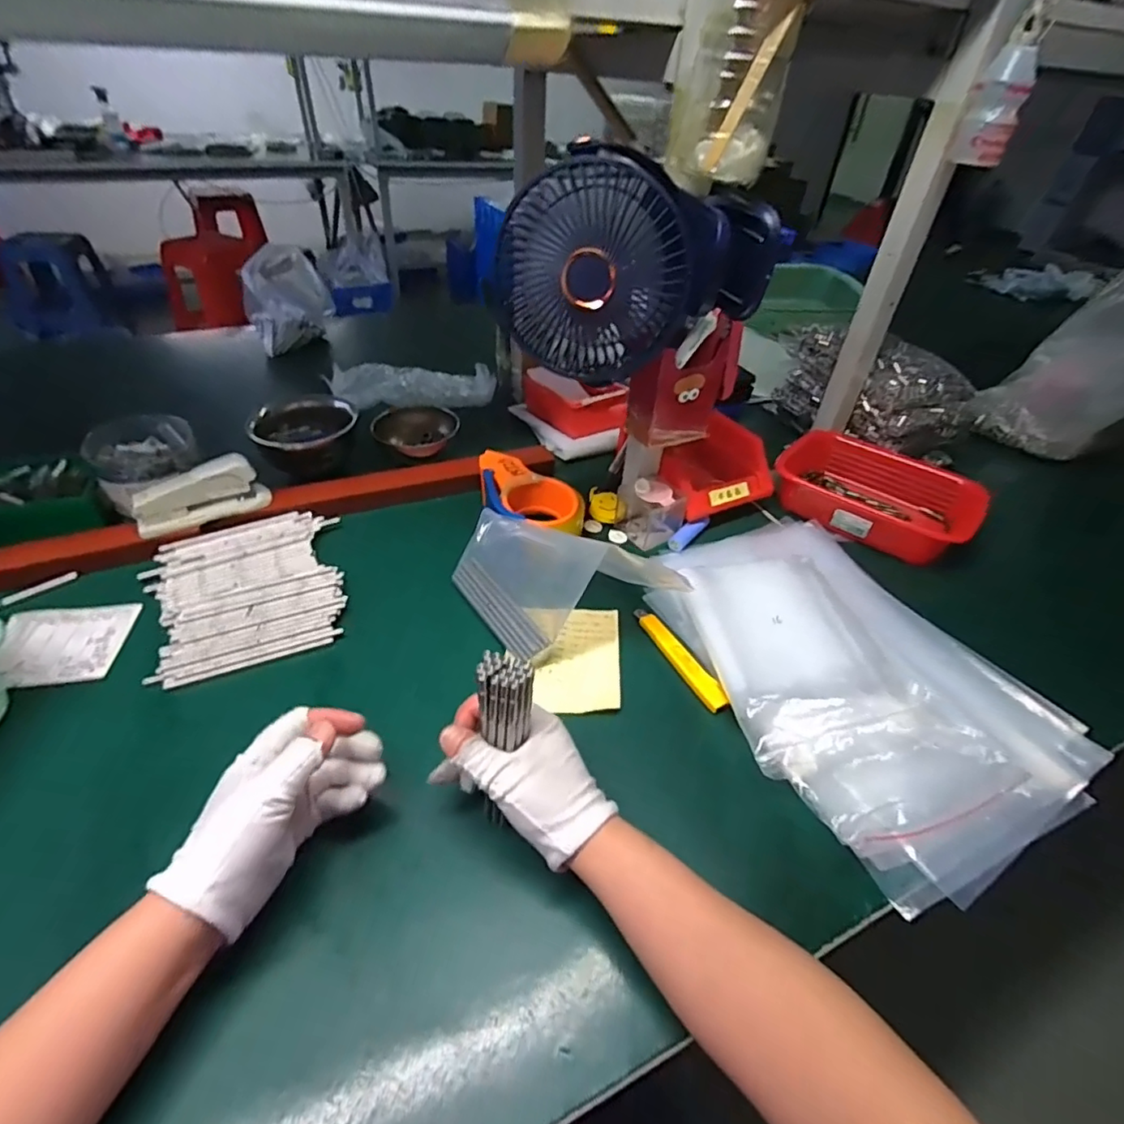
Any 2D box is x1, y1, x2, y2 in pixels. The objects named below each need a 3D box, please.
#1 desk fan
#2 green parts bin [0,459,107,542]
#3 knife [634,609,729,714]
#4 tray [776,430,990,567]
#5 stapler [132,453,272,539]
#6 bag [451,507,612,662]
[{"bbox_3d":[0.059,-0.227,0.454,0.211,0.146,0.090,-11,44,-17],"label":"desk fan"},{"bbox_3d":[-0.579,-0.069,0.607,0.150,0.050,0.083,-12,44,-19],"label":"green parts bin"},{"bbox_3d":[0.106,0.084,0.515,0.015,0.016,0.125,-17,46,-23],"label":"knife"},{"bbox_3d":[0.370,-0.086,0.677,0.212,0.046,0.140,27,46,23],"label":"tray"},{"bbox_3d":[-0.381,-0.069,0.602,0.122,0.063,0.030,-20,47,-26],"label":"stapler"},{"bbox_3d":[-0.042,0.011,0.518,0.149,0.127,0.017,37,24,34],"label":"bag"}]

